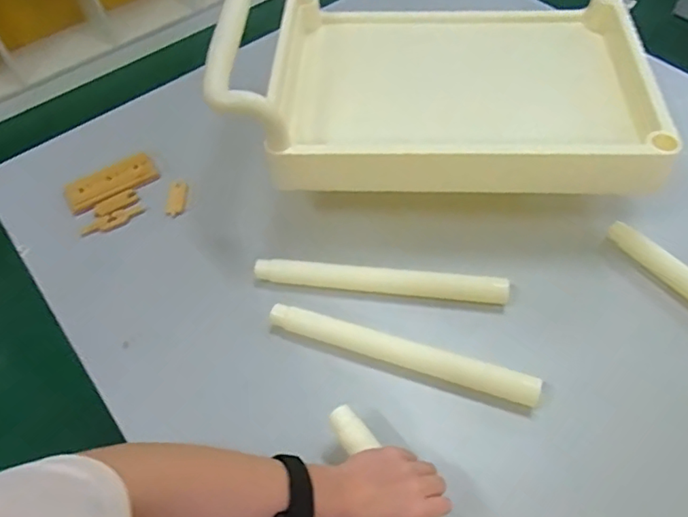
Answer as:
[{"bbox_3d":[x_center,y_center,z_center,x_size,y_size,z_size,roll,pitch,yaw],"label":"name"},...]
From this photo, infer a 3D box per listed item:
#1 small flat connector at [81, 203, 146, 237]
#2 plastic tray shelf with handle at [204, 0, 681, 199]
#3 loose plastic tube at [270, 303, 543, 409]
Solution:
[{"bbox_3d":[-0.332,-0.055,0.780,0.092,0.011,0.025,-24,55,-14],"label":"small flat connector"},{"bbox_3d":[0.123,-0.250,0.737,0.539,0.181,0.353,1,53,5],"label":"plastic tray shelf with handle"},{"bbox_3d":[0.063,0.106,0.617,0.307,0.028,0.027,15,55,15],"label":"loose plastic tube"}]

